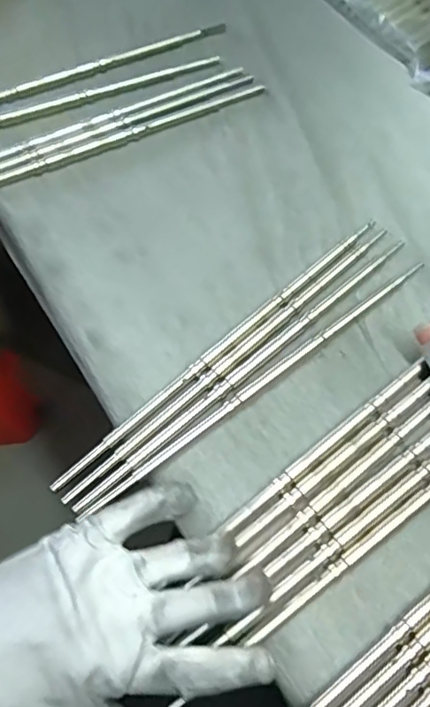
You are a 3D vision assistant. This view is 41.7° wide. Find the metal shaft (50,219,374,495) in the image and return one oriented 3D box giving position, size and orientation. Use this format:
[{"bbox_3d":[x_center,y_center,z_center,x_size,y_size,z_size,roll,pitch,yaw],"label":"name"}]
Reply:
[{"bbox_3d":[0.008,-0.006,0.346,0.259,0.006,0.008,-40,74,-15],"label":"metal shaft"}]

